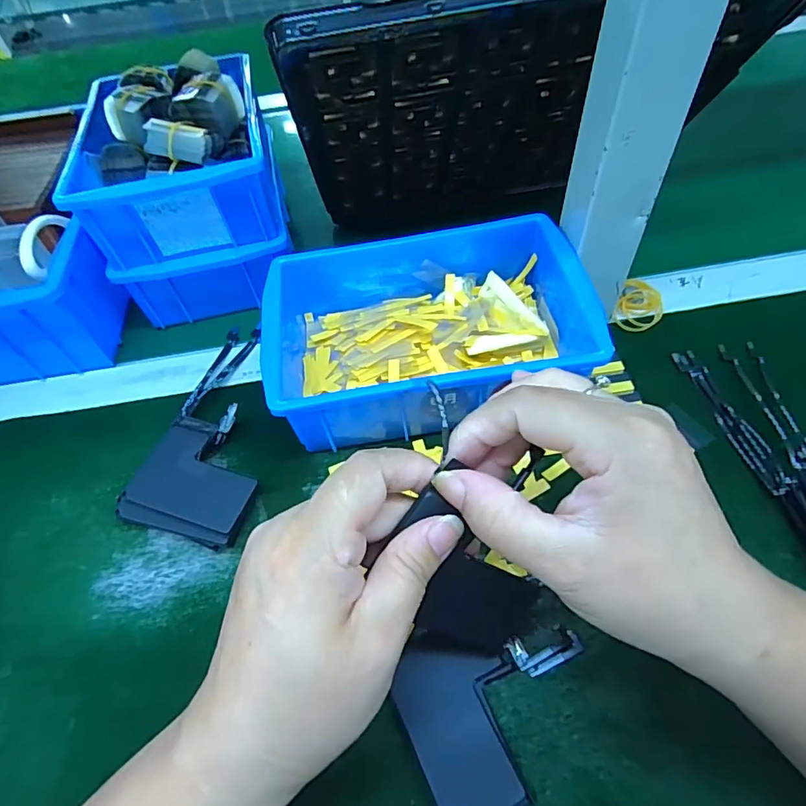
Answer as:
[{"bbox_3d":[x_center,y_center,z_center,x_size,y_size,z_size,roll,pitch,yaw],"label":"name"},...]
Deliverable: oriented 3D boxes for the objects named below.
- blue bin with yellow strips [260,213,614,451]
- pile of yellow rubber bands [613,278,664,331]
[{"bbox_3d":[0.015,-0.048,0.336,0.200,0.067,0.135,-8,53,-1],"label":"blue bin with yellow strips"},{"bbox_3d":[0.178,-0.074,0.374,0.031,0.011,0.045,19,59,18],"label":"pile of yellow rubber bands"}]

